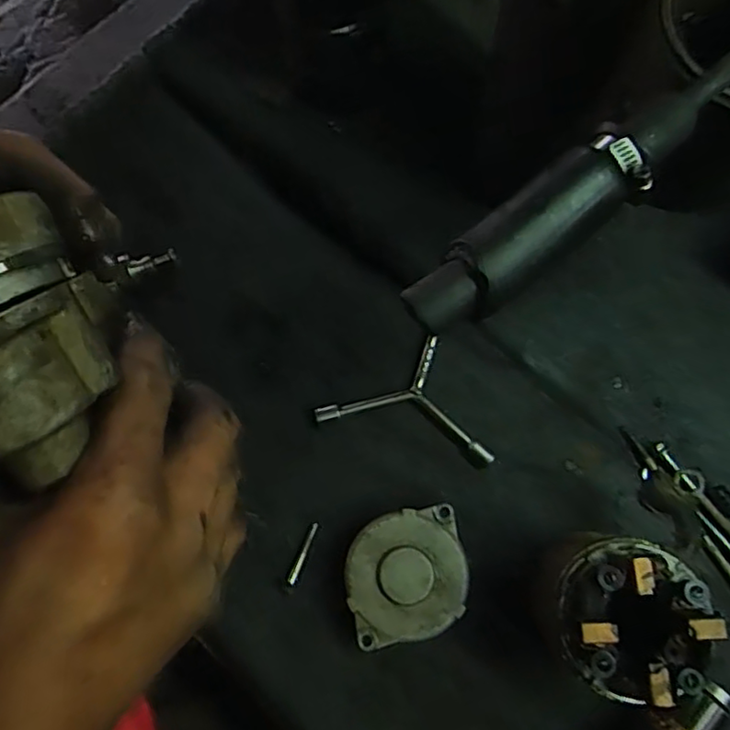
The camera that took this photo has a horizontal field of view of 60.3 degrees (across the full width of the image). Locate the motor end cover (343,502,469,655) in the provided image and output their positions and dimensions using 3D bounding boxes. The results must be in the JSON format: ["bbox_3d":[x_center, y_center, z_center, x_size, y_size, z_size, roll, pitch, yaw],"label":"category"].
[{"bbox_3d":[0.026,0.134,0.401,0.074,0.033,0.075,-12,75,-2],"label":"motor end cover"}]

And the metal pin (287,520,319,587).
[{"bbox_3d":[-0.042,0.128,0.425,0.007,0.006,0.043,21,77,6],"label":"metal pin"}]

